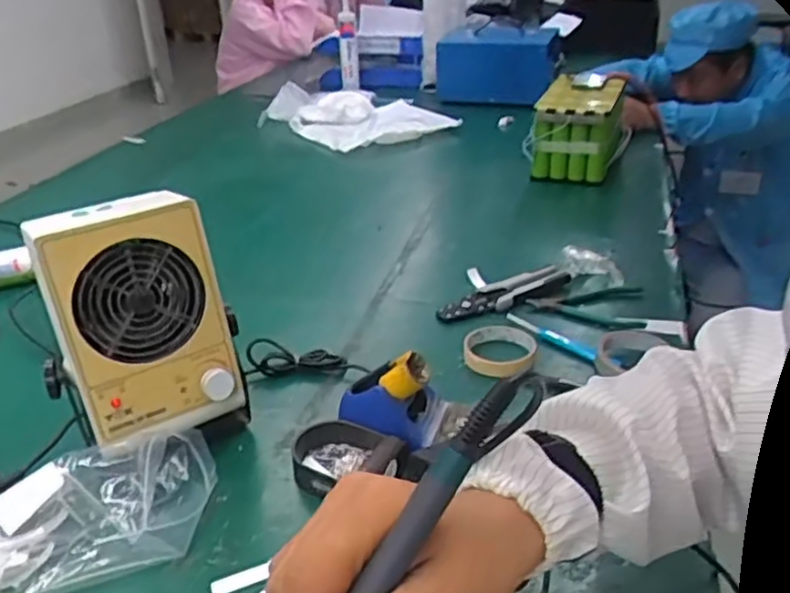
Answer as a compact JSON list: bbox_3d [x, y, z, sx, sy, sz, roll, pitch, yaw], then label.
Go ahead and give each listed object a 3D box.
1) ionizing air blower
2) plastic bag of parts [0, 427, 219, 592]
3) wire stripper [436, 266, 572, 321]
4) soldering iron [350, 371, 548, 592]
[{"bbox_3d":[-0.239,0.039,0.674,0.156,0.247,0.130,-26,36,-35],"label":"ionizing air blower"},{"bbox_3d":[-0.262,0.183,0.606,0.212,0.063,0.121,-14,31,-20],"label":"plastic bag of parts"},{"bbox_3d":[0.151,-0.005,0.943,0.204,0.014,0.051,-17,32,-24],"label":"wire stripper"},{"bbox_3d":[-0.019,0.129,0.264,0.018,0.019,0.242,29,83,42],"label":"soldering iron"}]

